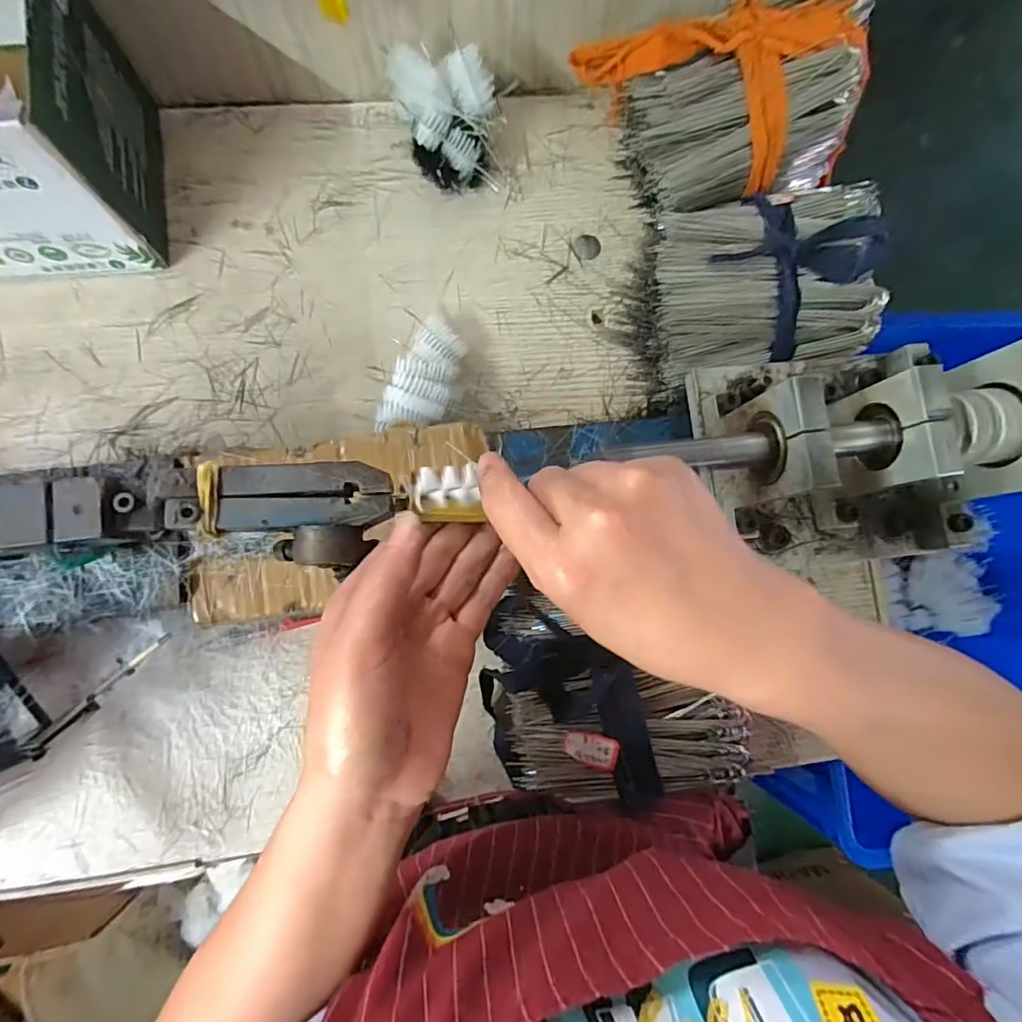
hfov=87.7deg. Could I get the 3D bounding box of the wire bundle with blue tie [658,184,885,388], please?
[{"bbox_3d":[0.185,-0.171,0.398,0.163,0.071,0.126,-11,102,16],"label":"wire bundle with blue tie"}]

